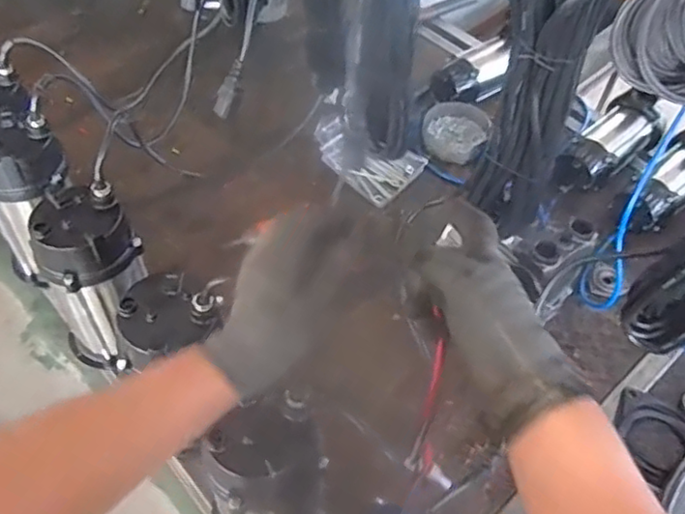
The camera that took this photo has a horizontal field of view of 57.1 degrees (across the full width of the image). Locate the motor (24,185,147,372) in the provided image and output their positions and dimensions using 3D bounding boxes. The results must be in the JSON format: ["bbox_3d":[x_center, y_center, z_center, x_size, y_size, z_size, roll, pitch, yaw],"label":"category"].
[{"bbox_3d":[-0.331,0.040,0.854,0.124,0.255,0.144,-26,58,-22],"label":"motor"}]

